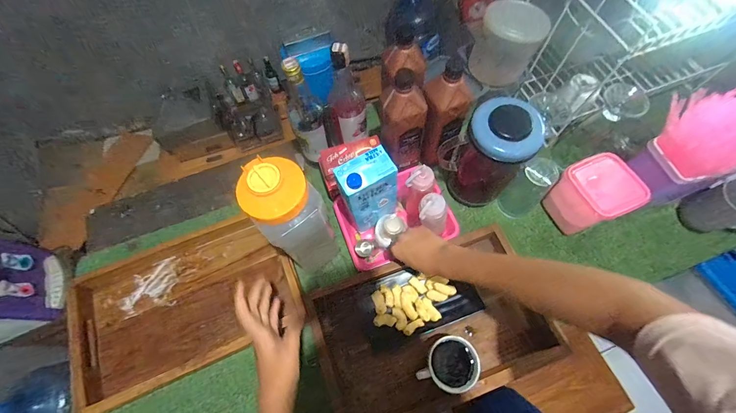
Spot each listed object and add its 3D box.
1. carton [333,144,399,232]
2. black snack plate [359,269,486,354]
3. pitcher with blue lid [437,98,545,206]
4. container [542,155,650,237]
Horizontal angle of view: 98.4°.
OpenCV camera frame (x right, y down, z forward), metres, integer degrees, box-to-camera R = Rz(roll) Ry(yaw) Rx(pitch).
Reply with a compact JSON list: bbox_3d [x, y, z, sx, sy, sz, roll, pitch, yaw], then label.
[{"bbox_3d":[0.001,-0.027,0.589,0.106,0.172,0.064,-30,69,-12],"label":"carton"},{"bbox_3d":[0.093,0.176,0.601,0.210,0.040,0.120,-18,67,-7],"label":"black snack plate"},{"bbox_3d":[0.223,-0.097,0.606,0.103,0.223,0.128,-41,72,-15],"label":"pitcher with blue lid"},{"bbox_3d":[0.430,-0.018,0.624,0.106,0.133,0.116,-22,68,-8],"label":"container"}]

